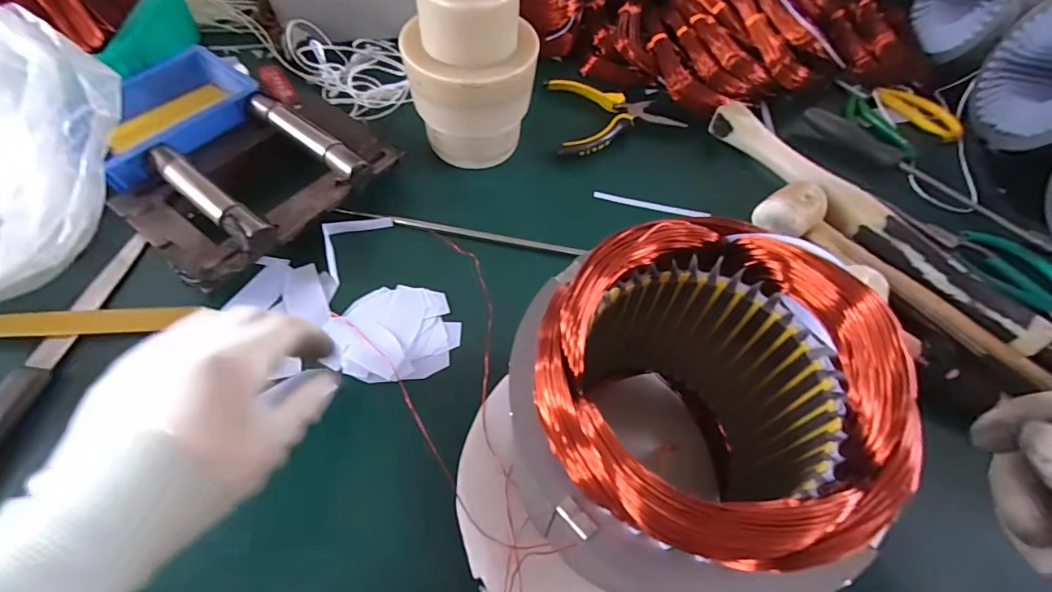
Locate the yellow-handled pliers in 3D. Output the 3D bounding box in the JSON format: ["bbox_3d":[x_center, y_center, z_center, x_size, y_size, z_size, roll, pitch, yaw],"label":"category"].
[{"bbox_3d":[0.093,-0.198,0.507,0.131,0.017,0.109,-9,60,-9],"label":"yellow-handled pliers"}]

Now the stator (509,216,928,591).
[{"bbox_3d":[0.062,0.065,0.232,0.129,0.174,0.113,-32,66,-21],"label":"stator"}]

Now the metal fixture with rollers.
[{"bbox_3d":[-0.224,-0.100,0.404,0.144,0.047,0.199,35,63,16],"label":"metal fixture with rollers"}]

